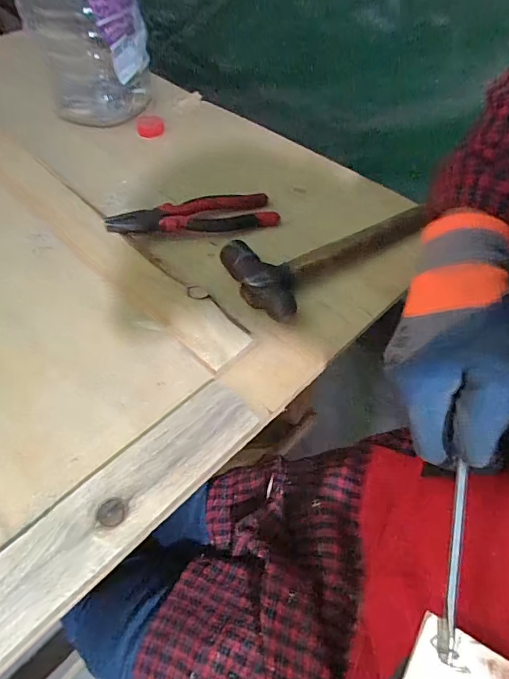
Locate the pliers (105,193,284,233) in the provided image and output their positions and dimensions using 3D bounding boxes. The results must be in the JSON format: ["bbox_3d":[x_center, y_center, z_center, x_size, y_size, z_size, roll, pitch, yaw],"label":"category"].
[{"bbox_3d":[-0.069,-0.139,0.489,0.186,0.024,0.050,-14,55,-12],"label":"pliers"}]

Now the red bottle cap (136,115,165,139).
[{"bbox_3d":[-0.146,-0.297,0.605,0.037,0.019,0.037,1,53,-1],"label":"red bottle cap"}]

